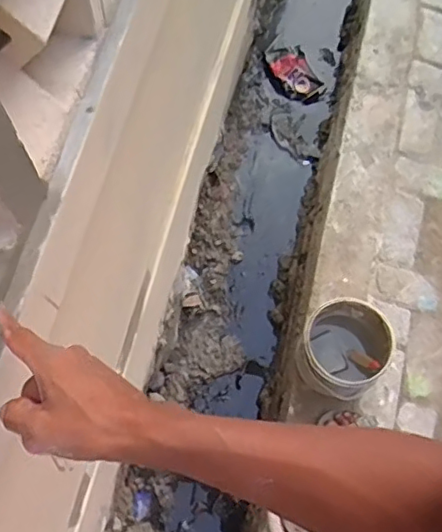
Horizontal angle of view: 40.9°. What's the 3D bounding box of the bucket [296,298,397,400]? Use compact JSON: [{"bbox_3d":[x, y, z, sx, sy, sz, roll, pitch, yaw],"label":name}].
[{"bbox_3d":[0.262,0.185,1.291,0.182,0.189,0.179,0,69,-1],"label":"bucket"}]

